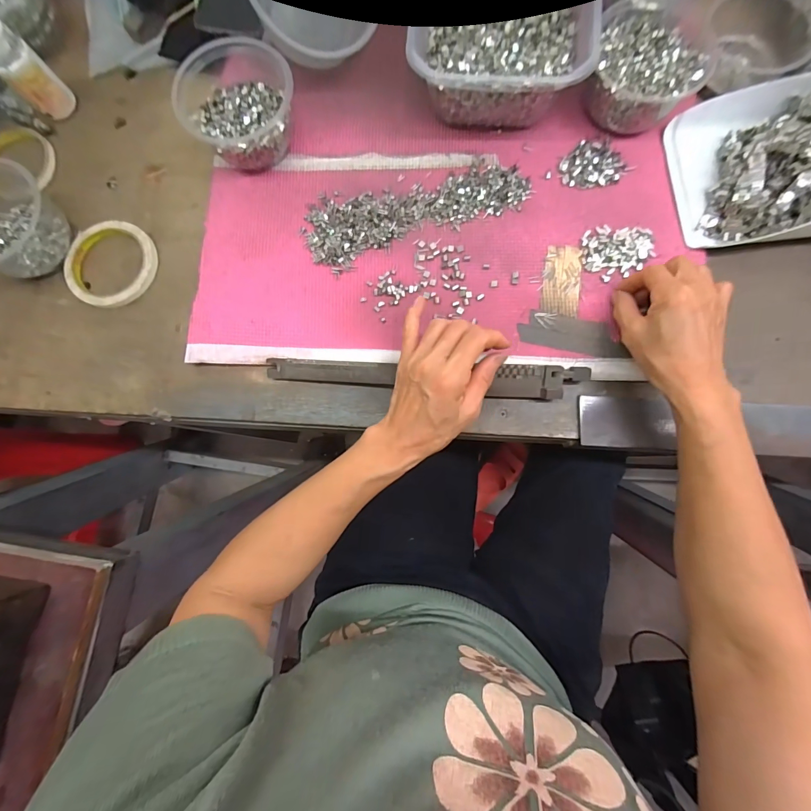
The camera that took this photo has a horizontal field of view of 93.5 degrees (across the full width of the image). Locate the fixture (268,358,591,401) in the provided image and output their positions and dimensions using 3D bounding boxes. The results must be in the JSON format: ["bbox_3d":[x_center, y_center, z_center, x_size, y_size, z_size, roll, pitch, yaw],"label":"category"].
[{"bbox_3d":[0.018,-0.028,0.377,0.310,0.012,0.031,3,86,5],"label":"fixture"}]

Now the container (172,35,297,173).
[{"bbox_3d":[-0.169,-0.310,0.399,0.113,0.064,0.108,0,81,2],"label":"container"}]

